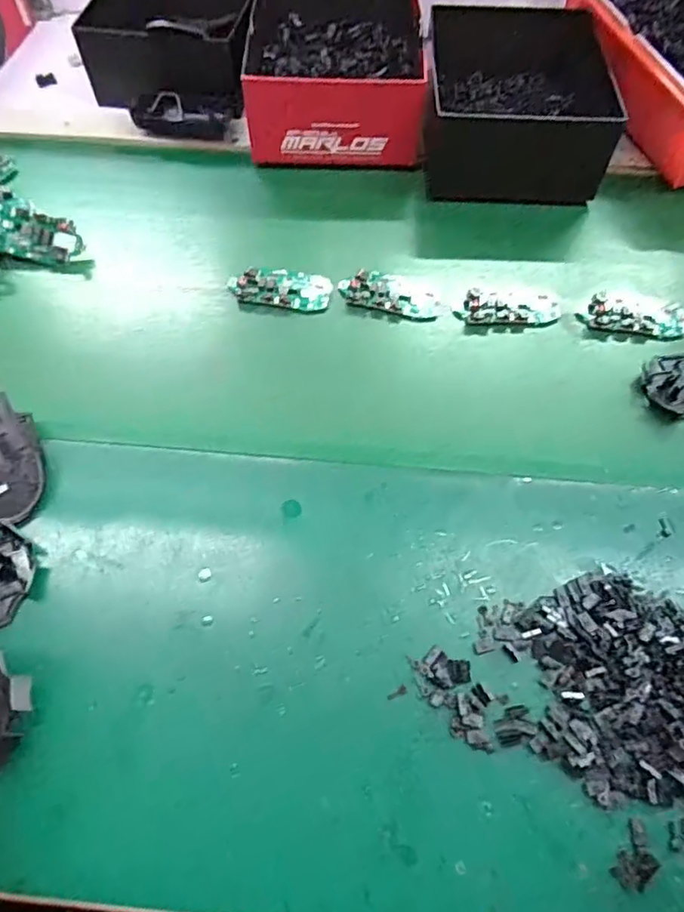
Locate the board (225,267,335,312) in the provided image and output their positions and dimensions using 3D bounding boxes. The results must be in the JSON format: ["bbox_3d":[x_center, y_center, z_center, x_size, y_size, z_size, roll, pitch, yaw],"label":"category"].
[{"bbox_3d":[-0.060,-0.163,0.563,0.097,0.011,0.045,8,61,4],"label":"board"}]

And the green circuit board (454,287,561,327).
[{"bbox_3d":[0.159,-0.140,0.551,0.095,0.012,0.040,2,61,0],"label":"green circuit board"}]

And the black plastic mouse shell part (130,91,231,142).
[{"bbox_3d":[-0.186,-0.393,0.670,0.118,0.043,0.025,10,61,5],"label":"black plastic mouse shell part"}]

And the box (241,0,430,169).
[{"bbox_3d":[-0.010,-0.463,0.686,0.187,0.096,0.276,0,61,-1],"label":"box"}]

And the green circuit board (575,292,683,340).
[{"bbox_3d":[0.275,-0.132,0.547,0.098,0.011,0.042,9,61,5],"label":"green circuit board"}]

